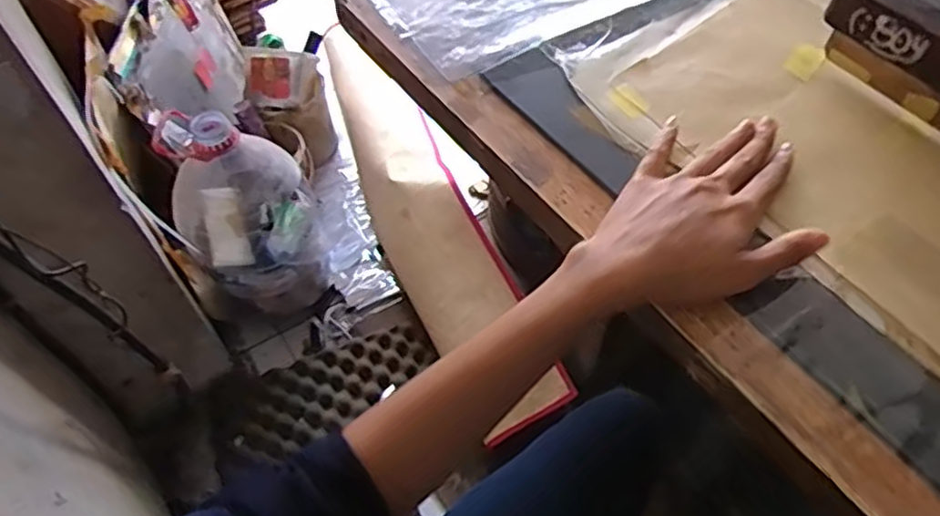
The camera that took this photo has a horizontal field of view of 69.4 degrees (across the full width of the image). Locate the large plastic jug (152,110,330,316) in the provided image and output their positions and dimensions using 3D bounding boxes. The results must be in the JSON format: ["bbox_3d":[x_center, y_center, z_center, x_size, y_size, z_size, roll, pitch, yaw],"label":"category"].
[{"bbox_3d":[-0.397,-0.063,1.238,0.239,0.377,0.205,-23,58,-14],"label":"large plastic jug"}]

